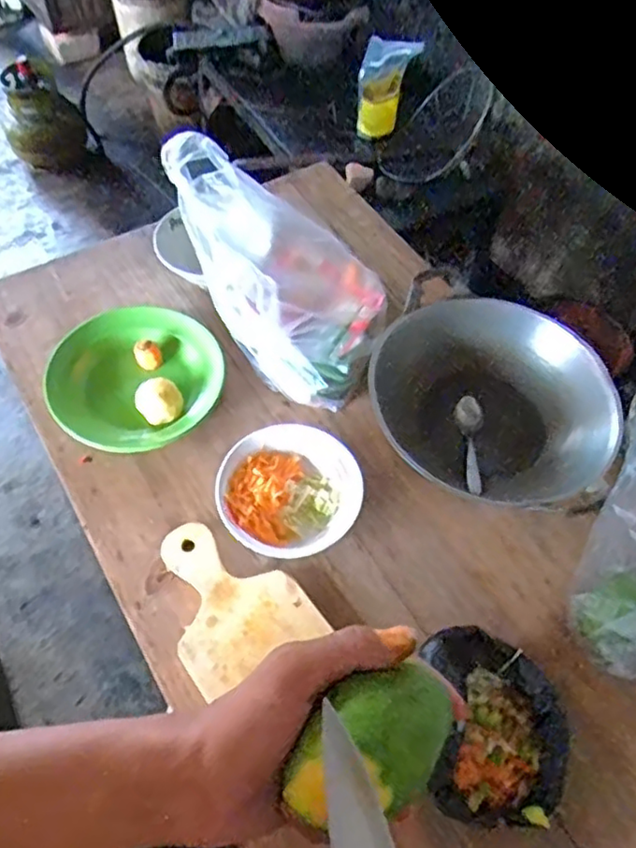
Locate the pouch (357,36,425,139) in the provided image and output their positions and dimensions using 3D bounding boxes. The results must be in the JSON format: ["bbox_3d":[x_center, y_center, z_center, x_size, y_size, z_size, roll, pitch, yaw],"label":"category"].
[{"bbox_3d":[0.152,-0.790,1.534,0.139,0.238,0.047,-21,62,-28],"label":"pouch"}]

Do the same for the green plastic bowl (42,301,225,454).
[{"bbox_3d":[-0.231,-0.061,0.826,0.212,0.054,0.195,2,57,-3],"label":"green plastic bowl"}]

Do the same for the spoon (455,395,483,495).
[{"bbox_3d":[0.189,0.024,0.785,0.032,0.029,0.136,3,57,-3],"label":"spoon"}]

